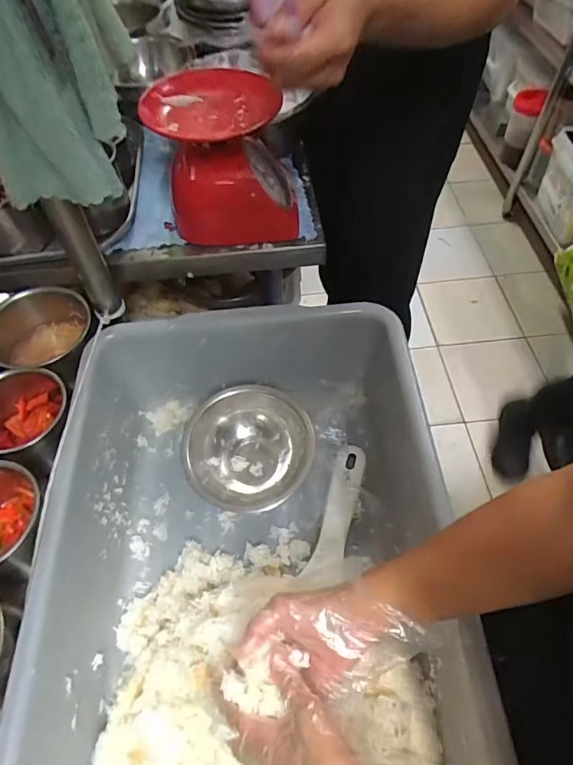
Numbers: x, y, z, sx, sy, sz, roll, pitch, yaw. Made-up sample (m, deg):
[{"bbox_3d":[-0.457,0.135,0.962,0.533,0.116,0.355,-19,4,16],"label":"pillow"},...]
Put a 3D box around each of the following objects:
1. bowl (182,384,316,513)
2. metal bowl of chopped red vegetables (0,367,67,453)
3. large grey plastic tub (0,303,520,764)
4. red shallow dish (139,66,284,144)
[{"bbox_3d":[-0.049,0.098,0.638,0.163,0.081,0.163,0,56,0],"label":"bowl"},{"bbox_3d":[-0.343,0.032,0.583,0.117,0.081,0.115,0,56,0],"label":"metal bowl of chopped red vegetables"},{"bbox_3d":[-0.035,0.203,0.531,0.394,0.185,0.589,-3,56,-2],"label":"large grey plastic tub"},{"bbox_3d":[-0.088,-0.338,0.560,0.150,0.030,0.157,0,56,0],"label":"red shallow dish"}]

